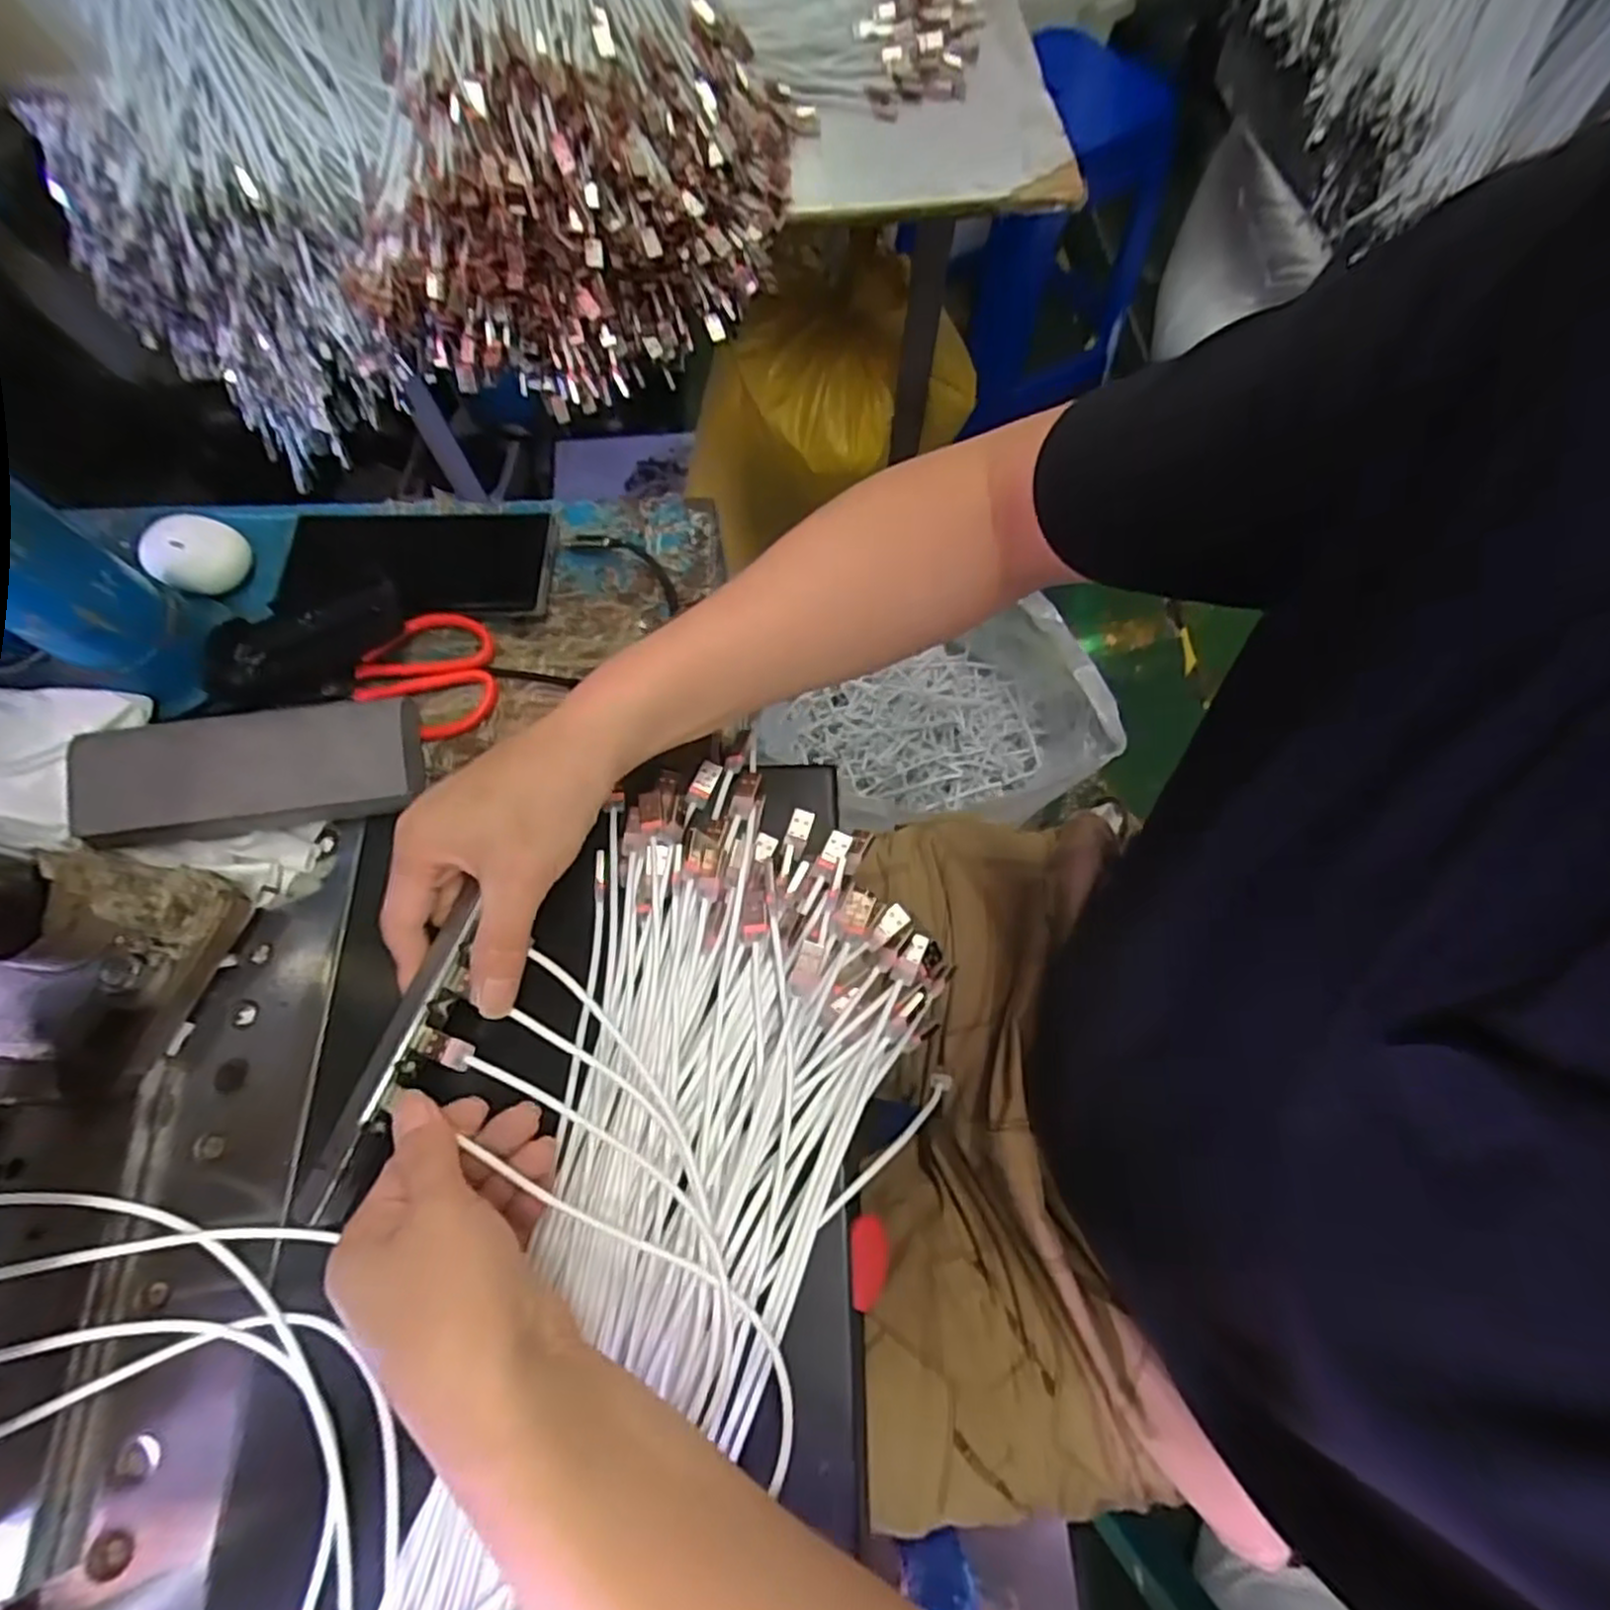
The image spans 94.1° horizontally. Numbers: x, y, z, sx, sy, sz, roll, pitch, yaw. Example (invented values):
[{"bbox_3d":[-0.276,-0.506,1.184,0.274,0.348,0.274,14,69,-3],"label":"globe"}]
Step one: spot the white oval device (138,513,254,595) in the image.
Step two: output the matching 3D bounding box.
[{"bbox_3d":[-0.368,-0.152,0.454,0.056,0.025,0.050,38,74,14],"label":"white oval device"}]

